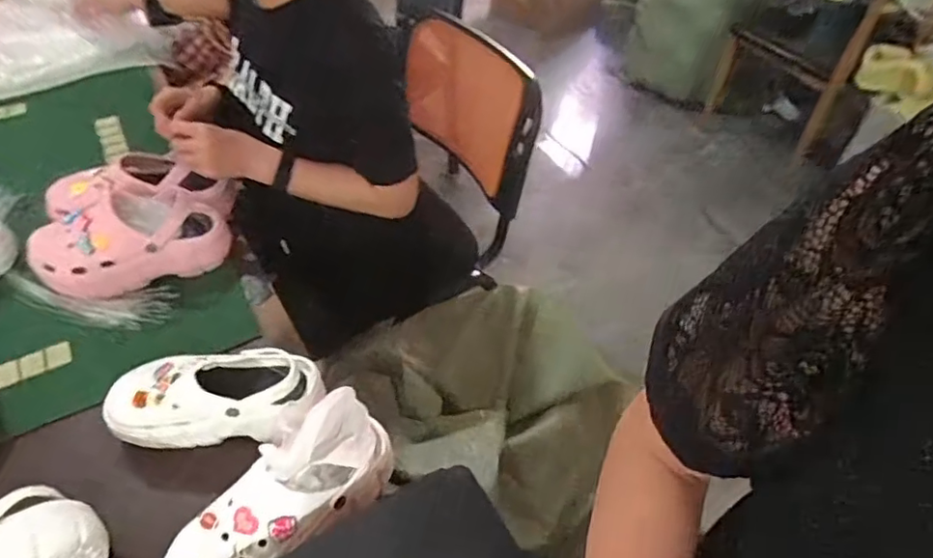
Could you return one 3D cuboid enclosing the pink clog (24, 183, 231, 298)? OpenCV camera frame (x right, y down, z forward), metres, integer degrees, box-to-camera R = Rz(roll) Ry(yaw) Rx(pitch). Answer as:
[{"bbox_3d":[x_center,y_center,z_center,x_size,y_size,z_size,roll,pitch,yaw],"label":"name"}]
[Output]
[{"bbox_3d":[-0.489,-0.059,0.852,0.261,0.107,0.105,-11,51,-11],"label":"pink clog"}]

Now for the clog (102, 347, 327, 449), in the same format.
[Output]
[{"bbox_3d":[-0.295,0.138,0.703,0.239,0.102,0.099,0,49,-1],"label":"clog"}]

